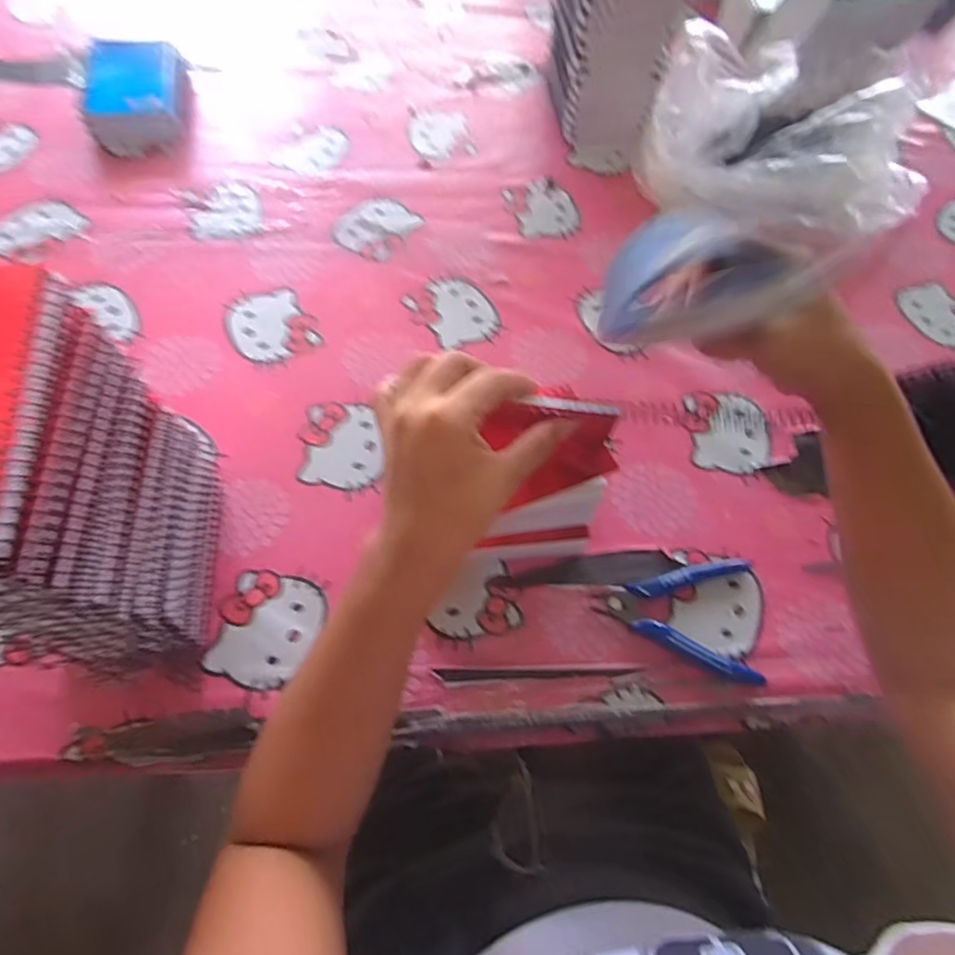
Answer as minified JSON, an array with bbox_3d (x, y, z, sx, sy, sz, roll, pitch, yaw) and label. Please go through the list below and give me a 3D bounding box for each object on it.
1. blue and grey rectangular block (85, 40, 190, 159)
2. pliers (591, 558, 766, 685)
[{"bbox_3d":[-0.363,-0.411,0.623,0.096,0.044,0.146,-11,64,-9],"label":"blue and grey rectangular block"},{"bbox_3d":[0.145,0.092,0.421,0.111,0.012,0.089,10,63,2],"label":"pliers"}]

